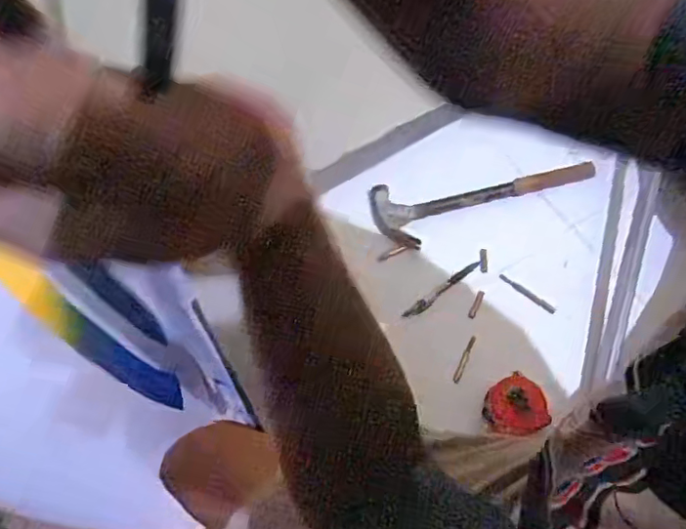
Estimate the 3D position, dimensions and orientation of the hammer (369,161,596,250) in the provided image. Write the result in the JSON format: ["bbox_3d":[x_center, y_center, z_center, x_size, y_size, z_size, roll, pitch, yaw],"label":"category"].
[{"bbox_3d":[0.211,-0.095,0.826,0.333,0.024,0.100,-9,61,-1],"label":"hammer"}]

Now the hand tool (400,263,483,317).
[{"bbox_3d":[0.140,0.036,0.792,0.133,0.018,0.018,-37,65,-15],"label":"hand tool"}]

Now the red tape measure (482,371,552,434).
[{"bbox_3d":[0.211,0.174,0.694,0.074,0.045,0.072,-23,62,-9],"label":"red tape measure"}]

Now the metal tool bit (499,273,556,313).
[{"bbox_3d":[0.257,0.040,0.784,0.087,0.005,0.012,35,69,20],"label":"metal tool bit"}]

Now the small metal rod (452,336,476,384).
[{"bbox_3d":[0.163,0.127,0.749,0.009,0.004,0.070,23,65,15],"label":"small metal rod"}]

